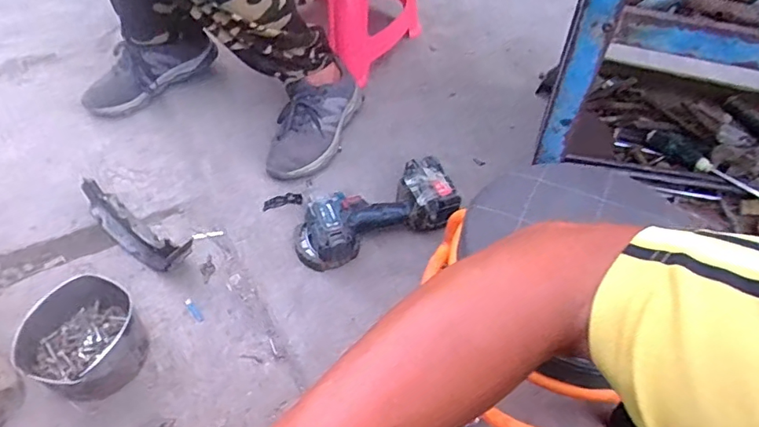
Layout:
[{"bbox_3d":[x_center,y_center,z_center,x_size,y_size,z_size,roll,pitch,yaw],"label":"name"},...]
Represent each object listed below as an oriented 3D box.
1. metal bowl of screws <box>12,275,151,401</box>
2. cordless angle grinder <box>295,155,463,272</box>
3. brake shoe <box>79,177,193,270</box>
[{"bbox_3d":[-0.377,0.166,0.668,0.138,0.072,0.136,2,51,-3],"label":"metal bowl of screws"},{"bbox_3d":[-0.005,0.004,0.823,0.264,0.080,0.112,-20,56,-19],"label":"cordless angle grinder"},{"bbox_3d":[-0.368,0.027,0.777,0.204,0.080,0.052,31,56,19],"label":"brake shoe"}]

